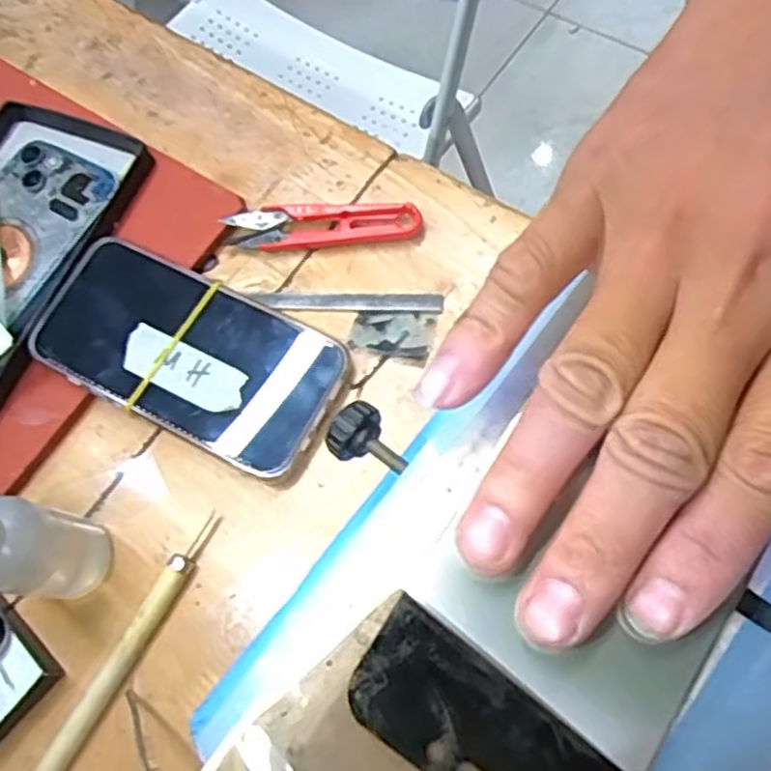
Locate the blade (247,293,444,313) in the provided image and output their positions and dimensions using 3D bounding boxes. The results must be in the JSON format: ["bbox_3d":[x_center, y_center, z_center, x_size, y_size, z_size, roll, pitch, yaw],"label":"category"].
[{"bbox_3d":[-0.019,-0.042,0.369,0.092,0.004,0.010,1,69,9],"label":"blade"}]

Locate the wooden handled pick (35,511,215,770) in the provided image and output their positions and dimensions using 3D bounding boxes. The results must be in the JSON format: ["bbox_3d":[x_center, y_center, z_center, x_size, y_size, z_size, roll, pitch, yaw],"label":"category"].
[{"bbox_3d":[-0.110,0.112,0.320,0.011,0.010,0.124,27,75,17],"label":"wooden handled pick"}]

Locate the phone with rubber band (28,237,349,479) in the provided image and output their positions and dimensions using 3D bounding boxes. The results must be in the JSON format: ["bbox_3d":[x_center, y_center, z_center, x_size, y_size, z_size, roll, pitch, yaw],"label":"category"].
[{"bbox_3d":[-0.095,-0.015,0.361,0.144,0.016,0.072,24,74,17],"label":"phone with rubber band"}]

